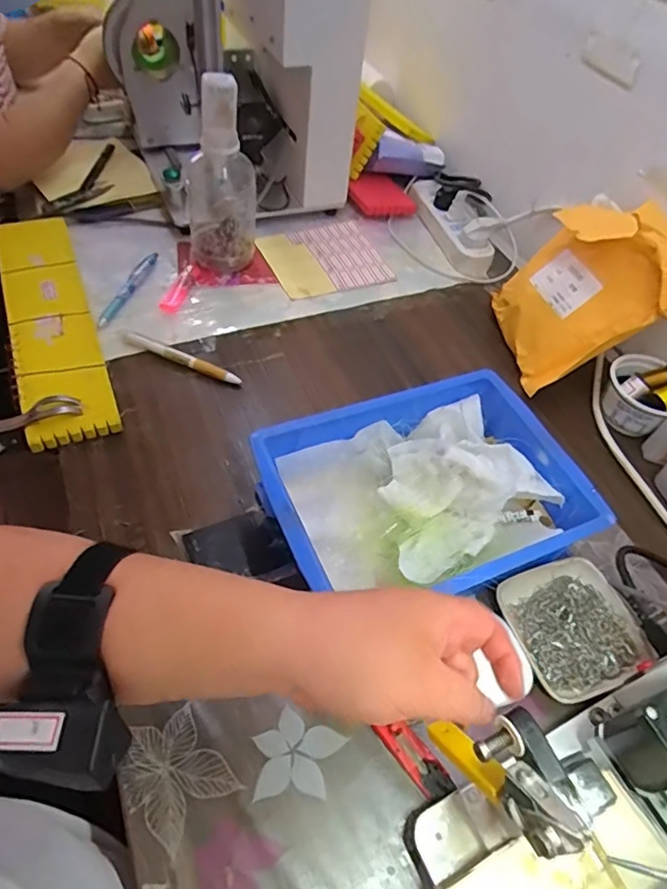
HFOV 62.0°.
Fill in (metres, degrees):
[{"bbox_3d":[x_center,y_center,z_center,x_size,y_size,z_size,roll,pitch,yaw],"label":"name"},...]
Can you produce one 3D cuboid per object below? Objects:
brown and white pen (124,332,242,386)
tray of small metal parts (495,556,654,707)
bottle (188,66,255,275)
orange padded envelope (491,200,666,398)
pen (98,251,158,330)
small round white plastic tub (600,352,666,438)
[{"bbox_3d":[-0.161,-0.090,0.585,0.142,0.015,0.015,25,53,12],"label":"brown and white pen"},{"bbox_3d":[0.184,0.141,0.430,0.092,0.018,0.097,-11,54,-15],"label":"tray of small metal parts"},{"bbox_3d":[-0.129,-0.300,0.625,0.078,0.206,0.085,-4,53,-11],"label":"bottle"},{"bbox_3d":[0.265,-0.173,0.569,0.051,0.224,0.154,5,57,-49],"label":"orange padded envelope"},{"bbox_3d":[-0.234,-0.179,0.640,0.014,0.011,0.137,13,52,3],"label":"pen"},{"bbox_3d":[0.320,-0.052,0.579,0.073,0.048,0.076,4,52,-5],"label":"small round white plastic tub"}]

